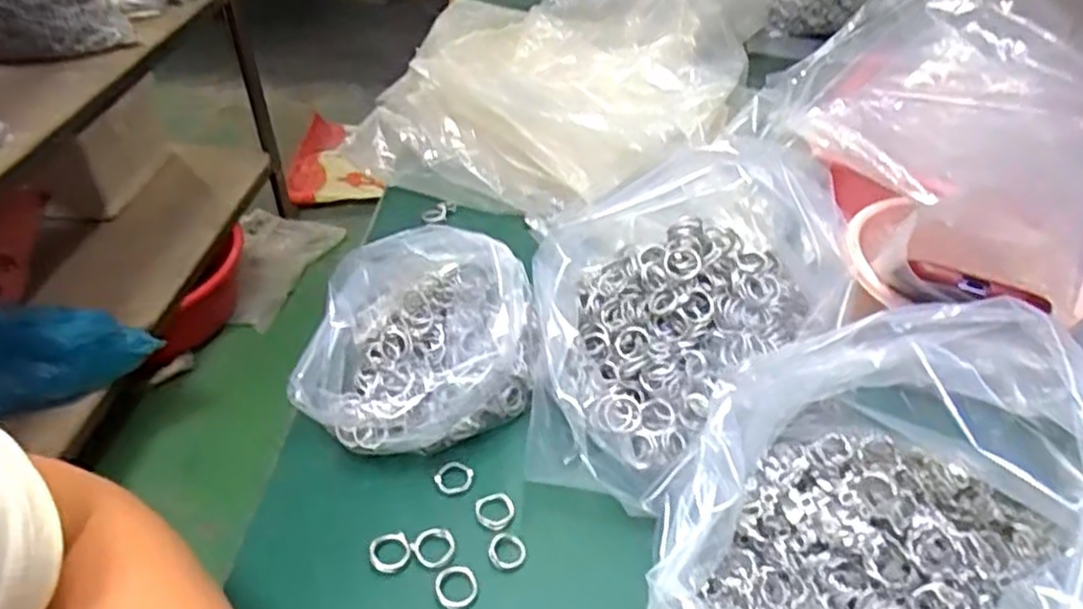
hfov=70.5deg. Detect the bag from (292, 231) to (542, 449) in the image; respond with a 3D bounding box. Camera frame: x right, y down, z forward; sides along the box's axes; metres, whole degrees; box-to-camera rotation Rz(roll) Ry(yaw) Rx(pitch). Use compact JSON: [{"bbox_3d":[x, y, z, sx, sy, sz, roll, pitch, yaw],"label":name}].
[{"bbox_3d":[-0.080,0.013,0.474,0.151,0.092,0.123,-29,49,-32],"label":"bag"}]

